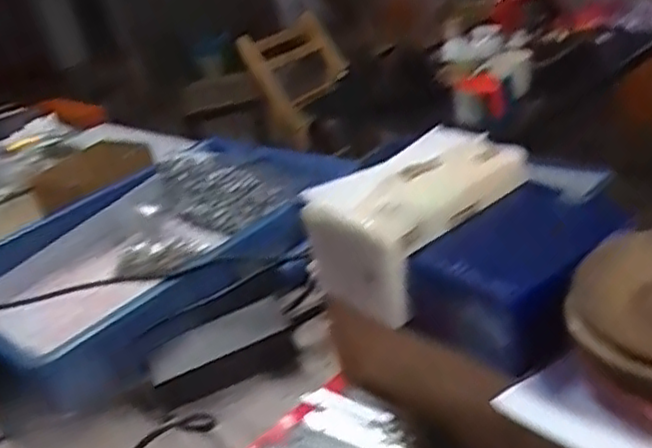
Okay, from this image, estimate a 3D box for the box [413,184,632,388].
[{"bbox_3d":[0.137,0.037,0.489,0.104,0.075,0.141,17,38,42],"label":"box"}]

